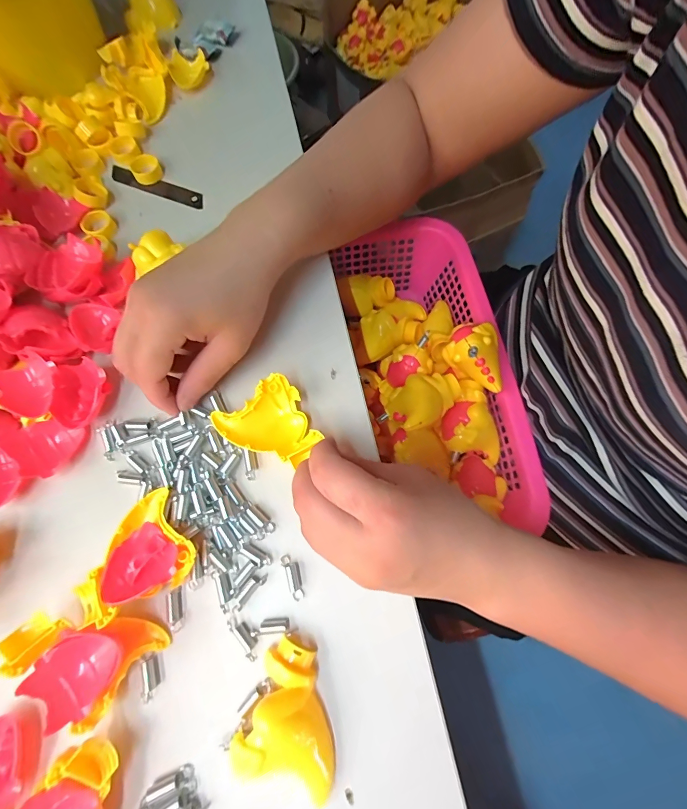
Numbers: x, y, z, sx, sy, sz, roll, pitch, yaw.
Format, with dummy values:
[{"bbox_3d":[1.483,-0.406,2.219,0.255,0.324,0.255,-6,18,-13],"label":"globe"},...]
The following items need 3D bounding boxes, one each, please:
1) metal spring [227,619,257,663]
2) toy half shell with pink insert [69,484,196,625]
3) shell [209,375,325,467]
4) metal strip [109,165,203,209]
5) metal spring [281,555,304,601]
[{"bbox_3d":[-0.061,0.143,0.226,0.010,0.005,0.027,-39,75,-11],"label":"metal spring"},{"bbox_3d":[-0.130,0.095,0.227,0.066,0.024,0.058,-37,75,-11],"label":"toy half shell with pink insert"},{"bbox_3d":[-0.051,0.017,0.254,0.057,0.022,0.059,-33,74,-10],"label":"shell"},{"bbox_3d":[-0.175,-0.205,0.346,0.099,0.005,0.017,21,73,7],"label":"metal strip"},{"bbox_3d":[-0.032,0.111,0.236,0.009,0.008,0.028,-20,72,-6],"label":"metal spring"}]

